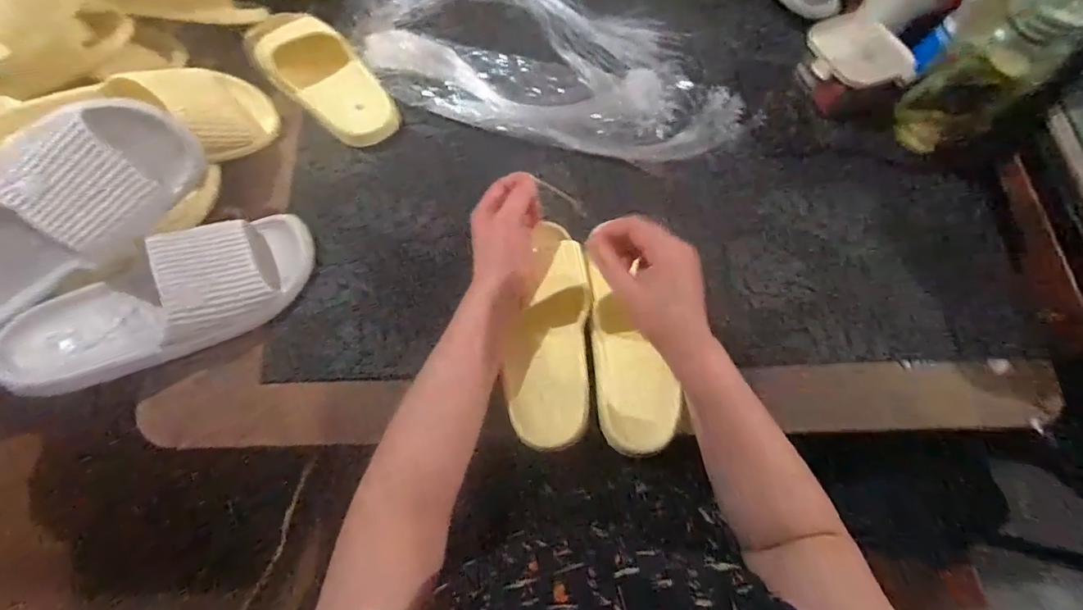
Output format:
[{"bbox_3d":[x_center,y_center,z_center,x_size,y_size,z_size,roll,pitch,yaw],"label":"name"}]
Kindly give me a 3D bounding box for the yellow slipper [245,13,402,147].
[{"bbox_3d":[-0.277,-0.289,0.645,0.107,0.050,0.226,-36,75,-14],"label":"yellow slipper"}]

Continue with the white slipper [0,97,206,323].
[{"bbox_3d":[-0.457,-0.090,0.482,0.094,0.117,0.265,8,50,40],"label":"white slipper"}]

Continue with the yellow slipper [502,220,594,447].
[{"bbox_3d":[0.010,0.023,0.536,0.083,0.048,0.235,4,75,0],"label":"yellow slipper"}]

